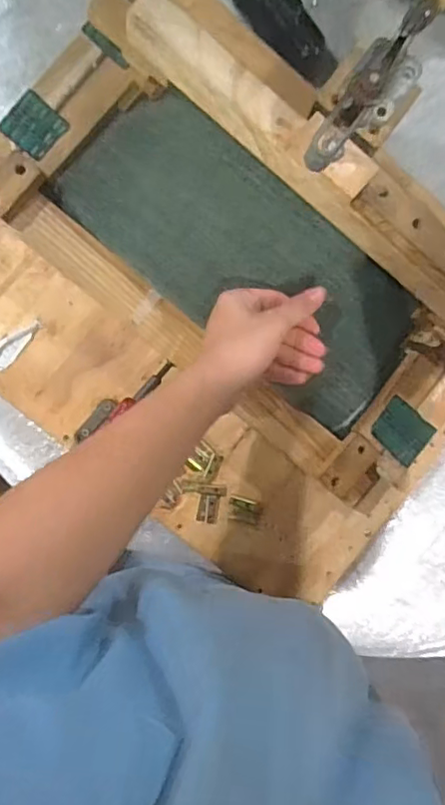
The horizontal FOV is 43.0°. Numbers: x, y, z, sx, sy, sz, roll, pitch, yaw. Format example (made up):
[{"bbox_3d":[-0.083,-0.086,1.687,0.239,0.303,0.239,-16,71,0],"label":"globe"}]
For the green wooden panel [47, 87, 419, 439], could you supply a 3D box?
[{"bbox_3d":[0.025,-0.134,0.537,0.354,0.035,0.147,39,94,-5],"label":"green wooden panel"}]

